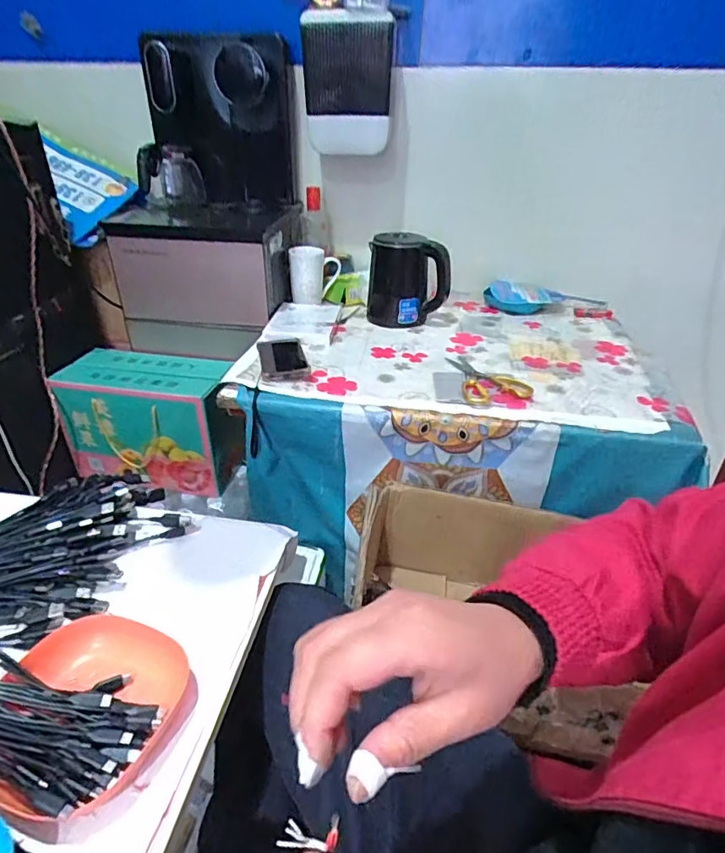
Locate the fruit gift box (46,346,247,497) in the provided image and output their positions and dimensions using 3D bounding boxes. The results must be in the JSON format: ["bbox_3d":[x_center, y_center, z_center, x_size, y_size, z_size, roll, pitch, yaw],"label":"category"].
[{"bbox_3d":[-0.433,-0.016,1.095,0.324,0.229,0.171,7,33,8],"label":"fruit gift box"}]

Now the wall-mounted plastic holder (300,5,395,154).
[{"bbox_3d":[-0.030,-0.672,1.017,0.167,0.232,0.100,-2,34,-4],"label":"wall-mounted plastic holder"}]

